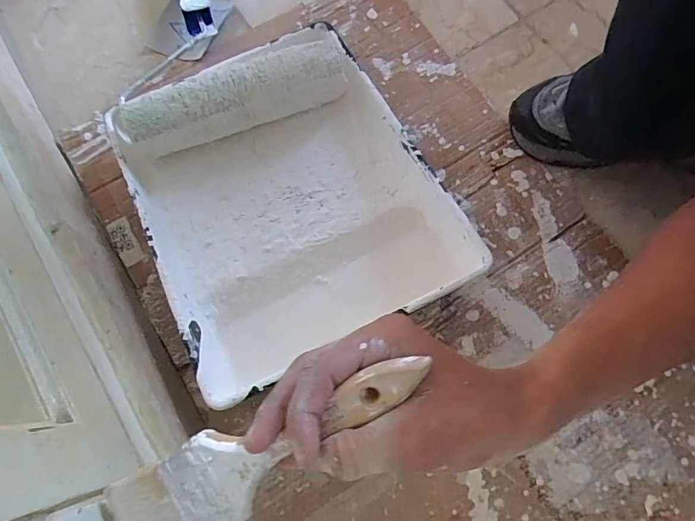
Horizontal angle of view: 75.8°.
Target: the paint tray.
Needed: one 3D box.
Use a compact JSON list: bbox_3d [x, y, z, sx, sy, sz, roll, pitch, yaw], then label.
[{"bbox_3d":[-0.068,-0.072,0.467,0.270,0.085,0.342,-27,75,-7],"label":"paint tray"}]

